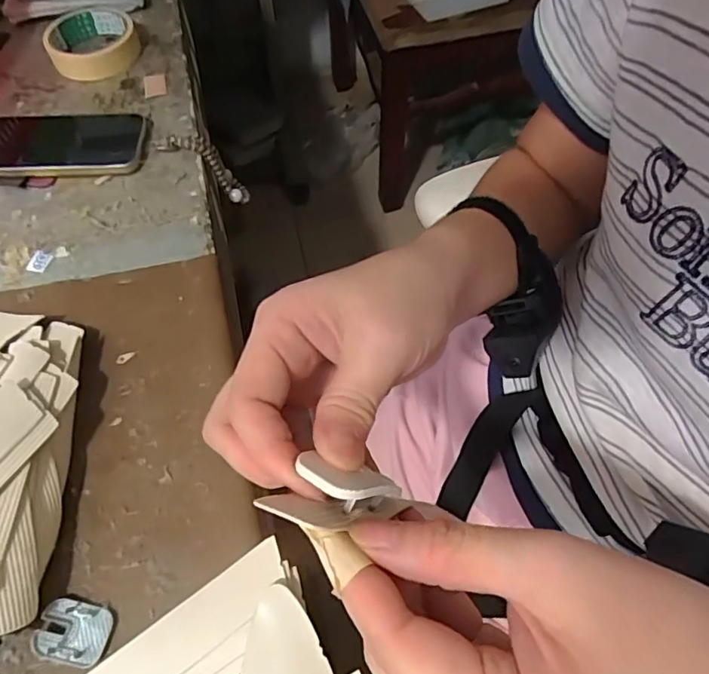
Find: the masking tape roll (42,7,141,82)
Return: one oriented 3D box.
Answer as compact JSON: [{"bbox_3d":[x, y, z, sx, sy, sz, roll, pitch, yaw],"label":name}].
[{"bbox_3d":[-0.283,-0.321,0.587,0.091,0.027,0.106,-20,61,-11],"label":"masking tape roll"}]

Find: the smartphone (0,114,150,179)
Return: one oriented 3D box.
[{"bbox_3d":[-0.278,-0.179,0.505,0.164,0.014,0.082,-3,60,-2],"label":"smartphone"}]

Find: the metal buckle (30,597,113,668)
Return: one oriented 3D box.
[{"bbox_3d":[-0.159,0.168,0.309,0.040,0.005,0.031,9,60,6],"label":"metal buckle"}]

